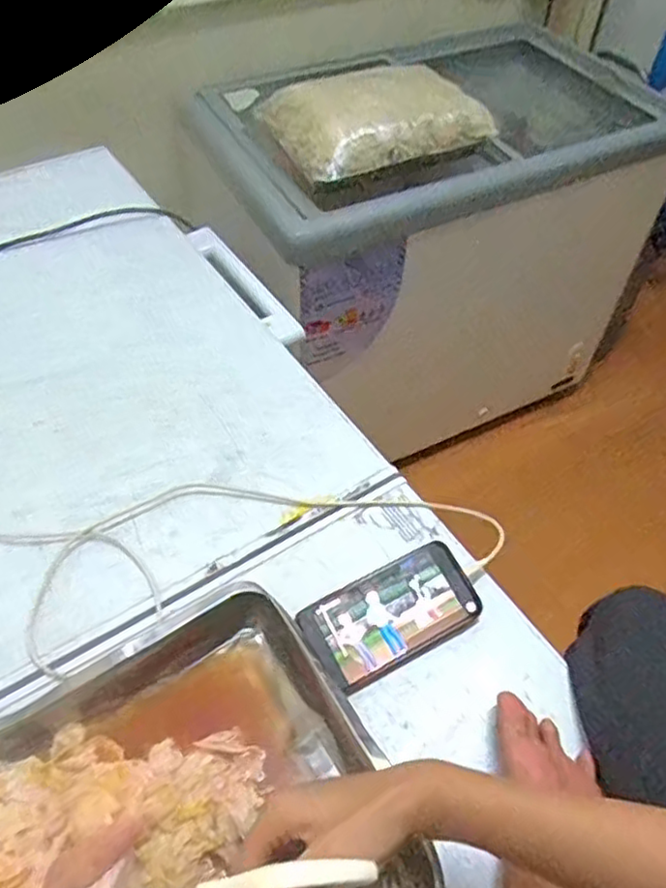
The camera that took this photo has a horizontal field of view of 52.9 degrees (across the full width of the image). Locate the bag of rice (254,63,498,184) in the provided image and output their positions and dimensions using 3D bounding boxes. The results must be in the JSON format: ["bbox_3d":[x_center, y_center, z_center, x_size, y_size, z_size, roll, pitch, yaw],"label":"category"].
[{"bbox_3d":[0.079,-0.599,1.188,0.363,0.092,0.252,-20,55,-17],"label":"bag of rice"}]

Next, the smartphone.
[{"bbox_3d":[0.055,0.154,0.611,0.159,0.007,0.083,-24,71,-19],"label":"smartphone"}]

